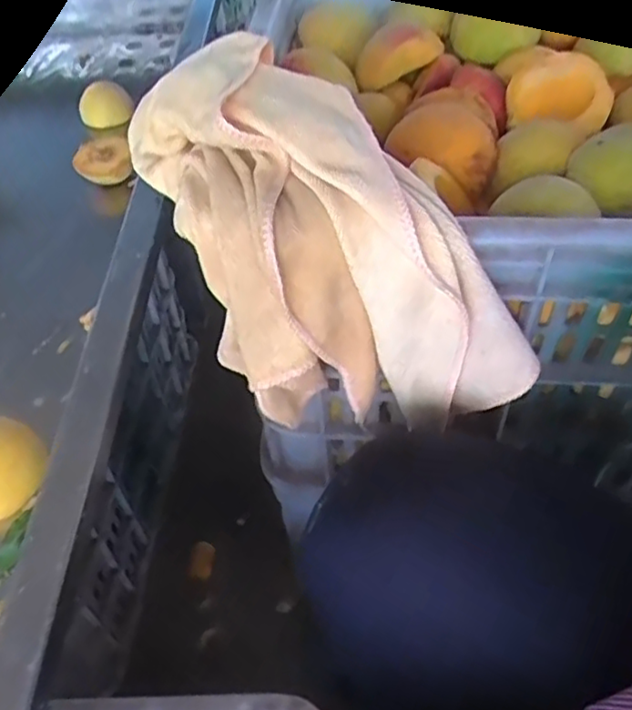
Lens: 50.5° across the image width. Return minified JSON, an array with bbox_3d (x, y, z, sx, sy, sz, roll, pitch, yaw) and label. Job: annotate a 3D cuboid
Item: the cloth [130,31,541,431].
[{"bbox_3d":[-0.006,-0.051,0.372,0.109,0.152,0.244,-36,57,-24],"label":"cloth"}]

